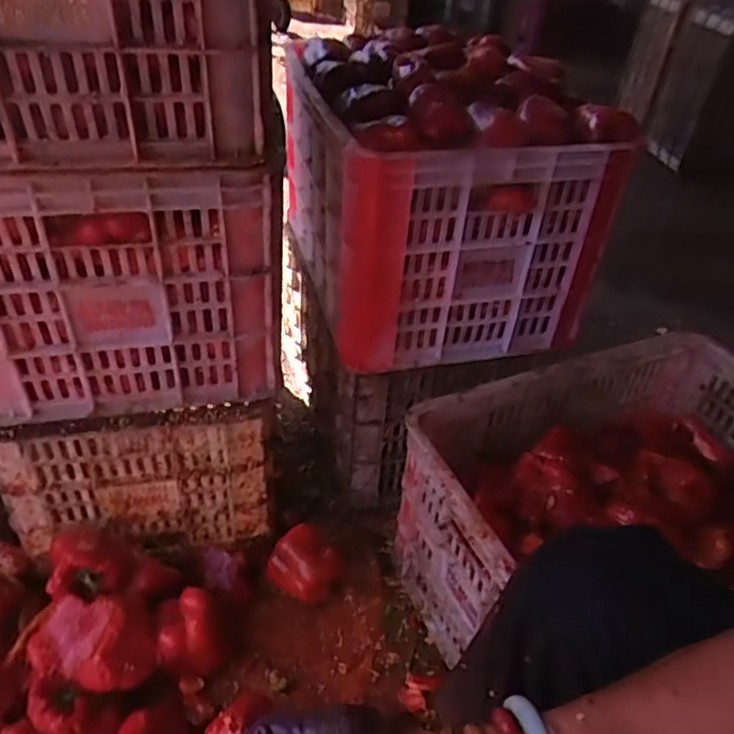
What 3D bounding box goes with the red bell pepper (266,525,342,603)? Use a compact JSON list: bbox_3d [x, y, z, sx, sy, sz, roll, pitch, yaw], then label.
[{"bbox_3d":[-0.085,0.288,0.896,0.094,0.077,0.090,4,38,-3],"label":"red bell pepper"}]

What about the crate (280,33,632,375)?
[{"bbox_3d":[0.083,-0.277,0.927,0.349,0.320,0.465,-7,40,-15],"label":"crate"}]

